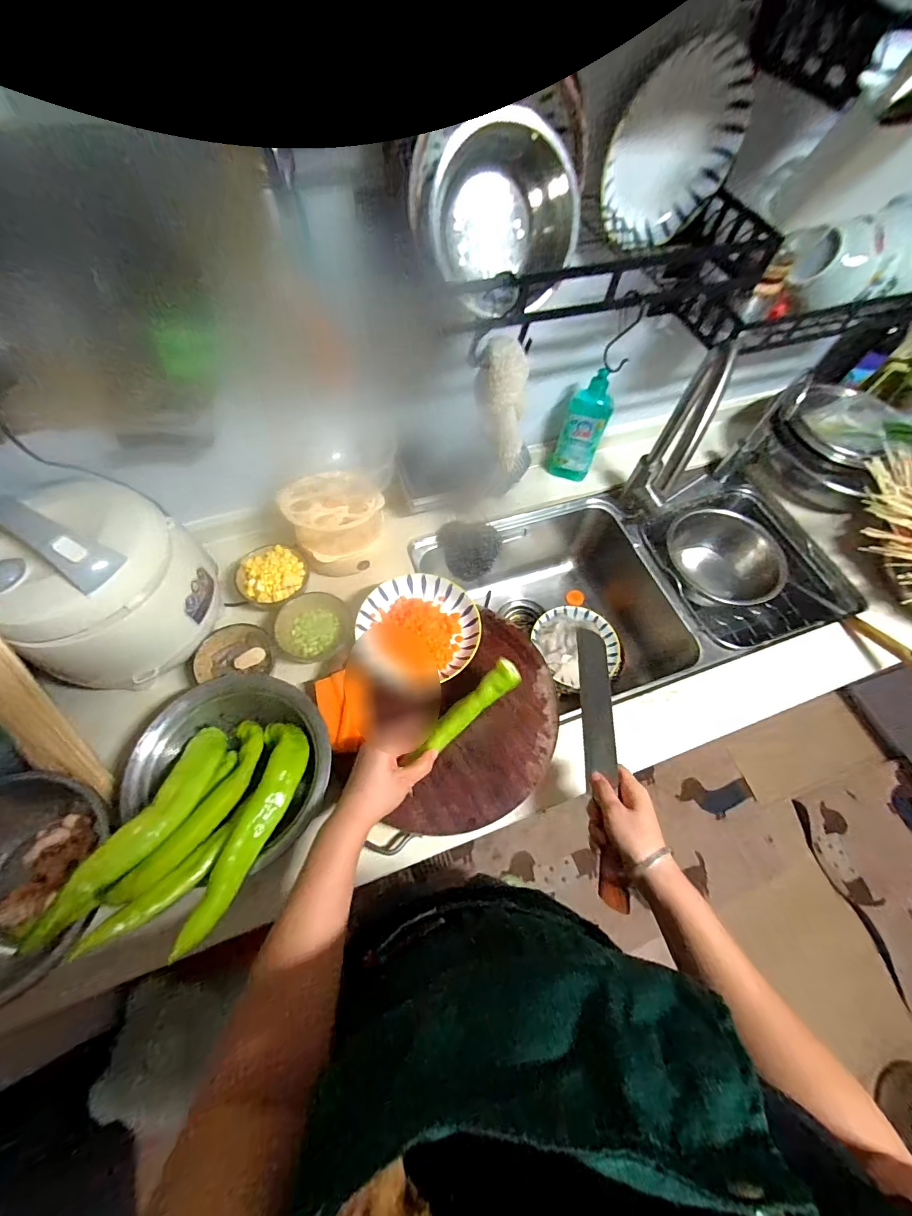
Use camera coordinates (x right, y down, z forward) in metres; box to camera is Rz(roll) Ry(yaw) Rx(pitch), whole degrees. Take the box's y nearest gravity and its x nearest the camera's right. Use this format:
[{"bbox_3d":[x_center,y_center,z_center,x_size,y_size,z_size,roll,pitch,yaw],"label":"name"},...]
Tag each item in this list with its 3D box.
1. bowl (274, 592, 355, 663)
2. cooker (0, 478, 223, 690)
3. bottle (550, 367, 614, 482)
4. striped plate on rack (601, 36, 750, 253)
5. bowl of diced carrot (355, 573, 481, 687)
[{"bbox_3d":[-0.216,0.029,0.679,0.109,0.036,0.105,-9,63,-8],"label":"bowl"},{"bbox_3d":[-0.440,-0.033,0.564,0.203,0.192,0.203,-19,64,-13],"label":"cooker"},{"bbox_3d":[0.226,-0.320,0.806,0.084,0.199,0.046,12,62,3],"label":"bottle"},{"bbox_3d":[0.247,-0.517,0.503,0.161,0.161,0.038,-24,65,-15],"label":"striped plate on rack"},{"bbox_3d":[-0.054,0.034,0.647,0.176,0.029,0.173,1,62,-2],"label":"bowl of diced carrot"}]

